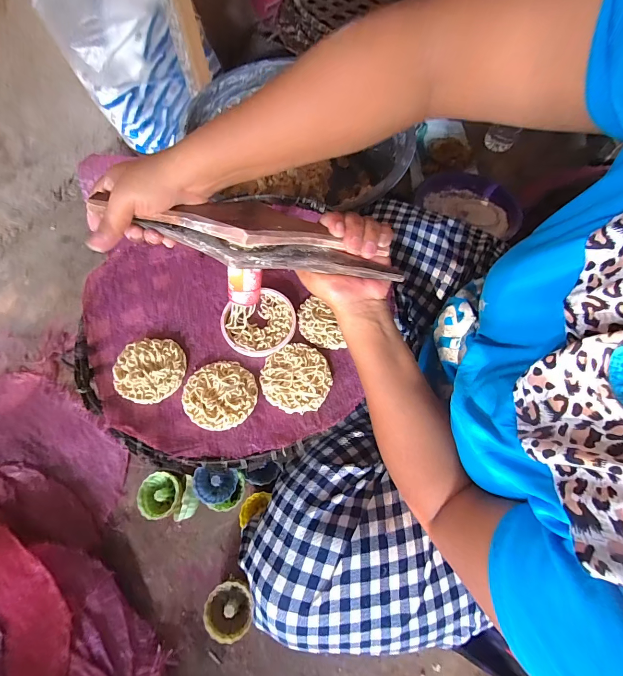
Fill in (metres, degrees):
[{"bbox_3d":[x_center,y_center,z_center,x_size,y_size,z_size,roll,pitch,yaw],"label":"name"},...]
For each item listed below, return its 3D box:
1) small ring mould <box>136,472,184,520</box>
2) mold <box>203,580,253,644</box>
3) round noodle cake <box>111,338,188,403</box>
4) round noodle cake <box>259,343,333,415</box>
[{"bbox_3d":[-0.224,0.237,0.519,0.063,0.030,0.061,0,66,1],"label":"small ring mould"},{"bbox_3d":[-0.109,0.362,0.462,0.057,0.052,0.060,0,66,1],"label":"mold"},{"bbox_3d":[-0.182,0.035,0.387,0.075,0.011,0.073,-1,66,0],"label":"round noodle cake"},{"bbox_3d":[-0.017,0.043,0.382,0.076,0.009,0.074,0,66,1],"label":"round noodle cake"}]

